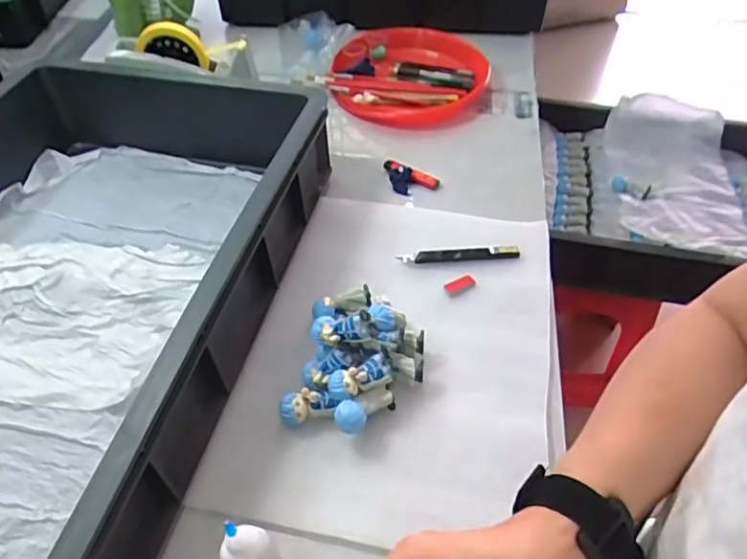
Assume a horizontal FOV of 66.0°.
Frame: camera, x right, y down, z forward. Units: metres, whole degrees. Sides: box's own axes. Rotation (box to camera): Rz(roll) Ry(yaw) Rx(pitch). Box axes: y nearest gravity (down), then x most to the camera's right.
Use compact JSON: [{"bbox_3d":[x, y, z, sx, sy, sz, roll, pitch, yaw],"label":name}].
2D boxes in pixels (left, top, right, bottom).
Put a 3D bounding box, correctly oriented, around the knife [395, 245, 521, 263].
[{"bbox_3d":[0.098,-0.029,0.667,0.138,0.009,0.016,-2,49,-2],"label":"knife"}]

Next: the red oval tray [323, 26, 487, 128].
[{"bbox_3d":[0.052,-0.323,0.920,0.246,0.077,0.236,7,49,6],"label":"red oval tray"}]

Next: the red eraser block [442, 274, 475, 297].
[{"bbox_3d":[0.096,0.006,0.640,0.037,0.008,0.016,-21,52,-18],"label":"red eraser block"}]

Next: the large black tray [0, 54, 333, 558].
[{"bbox_3d":[-0.319,-0.004,0.572,0.402,0.120,0.570,10,49,9],"label":"large black tray"}]

